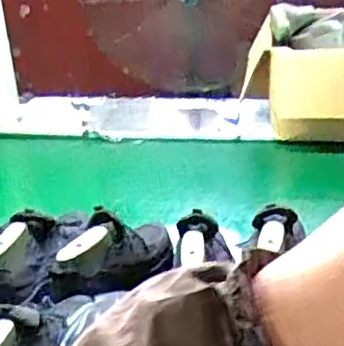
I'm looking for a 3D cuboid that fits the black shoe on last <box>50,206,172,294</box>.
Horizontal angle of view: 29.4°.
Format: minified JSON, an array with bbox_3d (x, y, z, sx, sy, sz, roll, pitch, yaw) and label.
[{"bbox_3d":[-0.093,0.131,1.117,0.098,0.122,0.242,21,37,39],"label":"black shoe on last"}]

